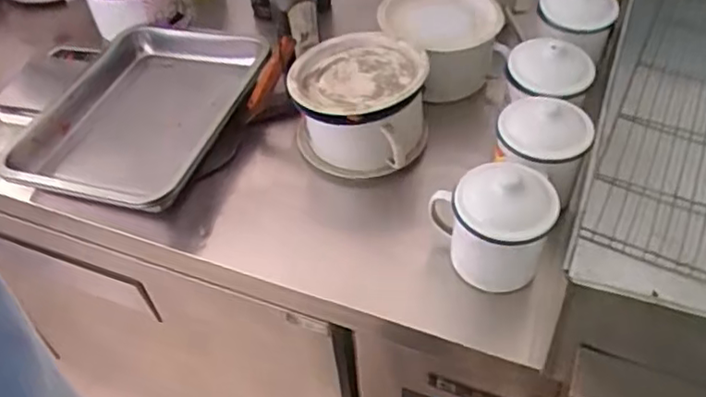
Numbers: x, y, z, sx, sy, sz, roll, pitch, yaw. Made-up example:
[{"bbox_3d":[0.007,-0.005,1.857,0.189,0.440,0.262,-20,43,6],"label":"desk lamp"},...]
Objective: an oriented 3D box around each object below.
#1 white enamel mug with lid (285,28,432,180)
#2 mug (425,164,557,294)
[{"bbox_3d":[0.009,-0.117,0.829,0.165,0.145,0.169,-1,48,3],"label":"white enamel mug with lid"},{"bbox_3d":[0.153,0.028,0.675,0.097,0.131,0.110,-16,49,-11],"label":"mug"}]

